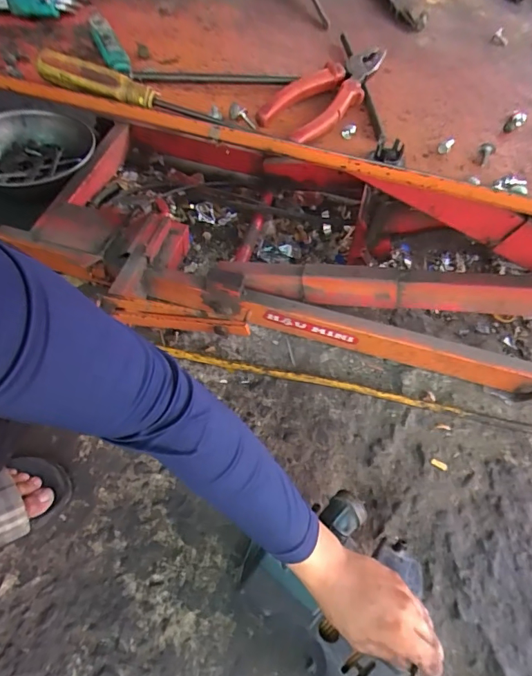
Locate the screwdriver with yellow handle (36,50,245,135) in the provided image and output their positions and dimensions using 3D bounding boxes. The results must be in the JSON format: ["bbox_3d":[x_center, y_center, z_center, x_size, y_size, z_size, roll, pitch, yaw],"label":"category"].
[{"bbox_3d":[-0.116,-0.227,0.407,0.201,0.025,0.021,17,58,6],"label":"screwdriver with yellow handle"}]

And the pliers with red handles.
[{"bbox_3d":[0.062,-0.251,0.443,0.064,0.026,0.168,35,60,15],"label":"pliers with red handles"}]

